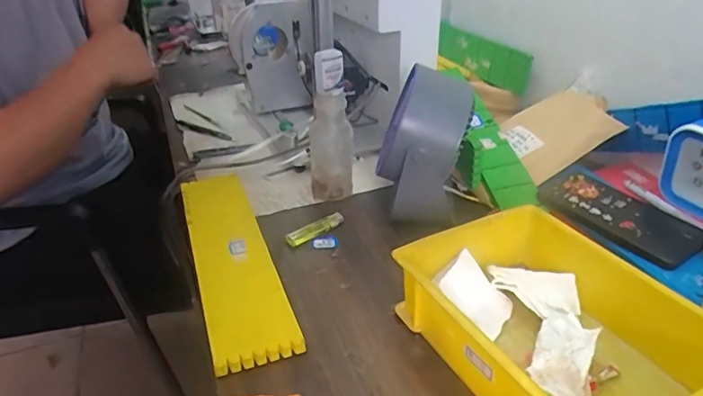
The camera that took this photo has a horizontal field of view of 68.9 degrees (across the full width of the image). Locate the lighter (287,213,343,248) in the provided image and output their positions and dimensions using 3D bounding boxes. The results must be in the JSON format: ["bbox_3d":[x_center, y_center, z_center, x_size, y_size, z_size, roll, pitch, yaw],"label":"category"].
[{"bbox_3d":[-0.044,0.038,0.641,0.080,0.015,0.019,-20,36,-27],"label":"lighter"}]

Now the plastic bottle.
[{"bbox_3d":[-0.030,-0.096,0.692,0.059,0.196,0.061,-3,30,-4],"label":"plastic bottle"}]

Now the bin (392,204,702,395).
[{"bbox_3d":[0.172,0.107,0.438,0.183,0.063,0.248,-15,34,-21],"label":"bin"}]

